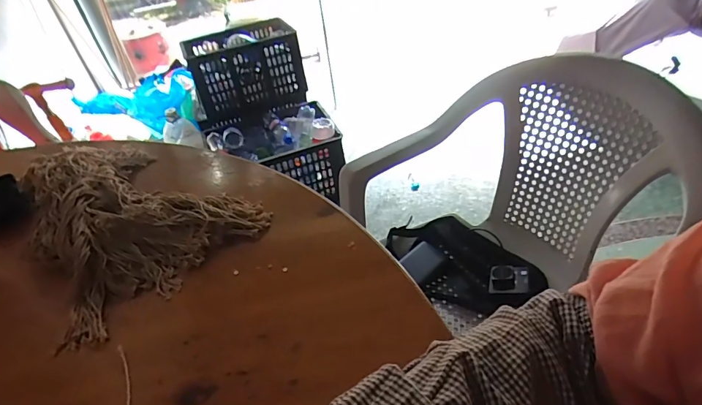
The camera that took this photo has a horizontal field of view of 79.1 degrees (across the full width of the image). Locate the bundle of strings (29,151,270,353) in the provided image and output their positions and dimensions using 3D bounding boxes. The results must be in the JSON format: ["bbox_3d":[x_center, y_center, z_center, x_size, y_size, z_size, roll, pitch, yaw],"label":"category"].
[{"bbox_3d":[-0.295,-0.001,0.547,0.242,0.054,0.331,-35,47,-29],"label":"bundle of strings"}]

